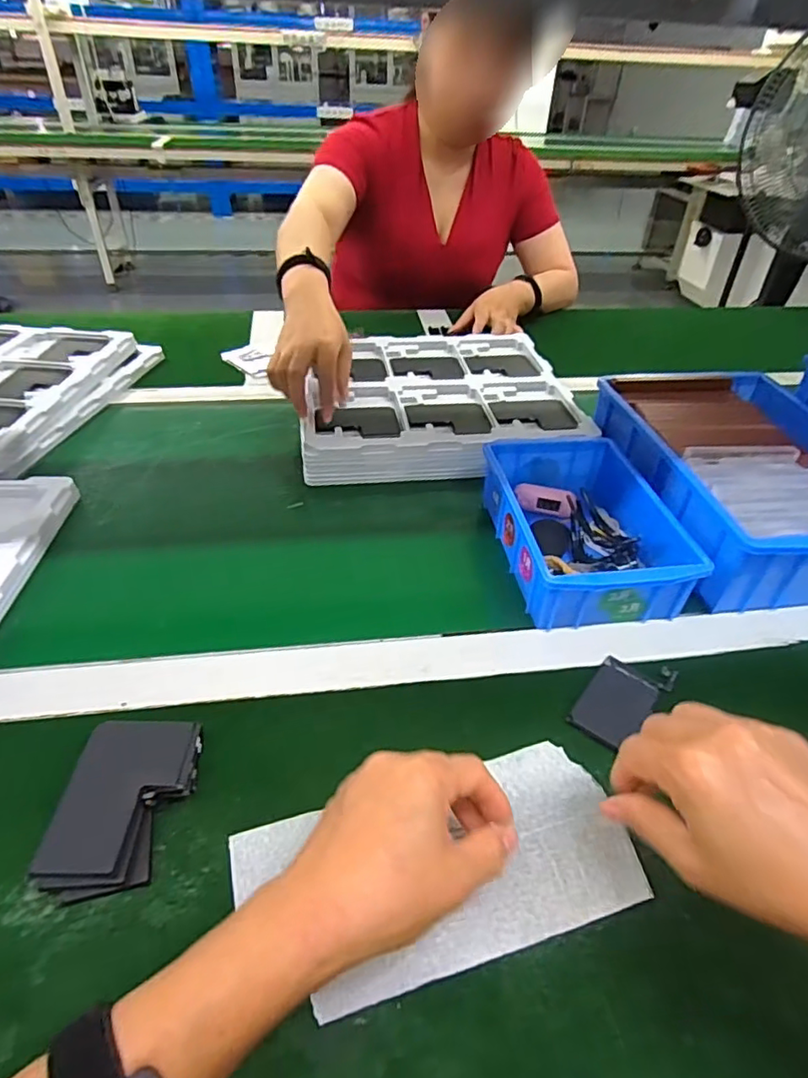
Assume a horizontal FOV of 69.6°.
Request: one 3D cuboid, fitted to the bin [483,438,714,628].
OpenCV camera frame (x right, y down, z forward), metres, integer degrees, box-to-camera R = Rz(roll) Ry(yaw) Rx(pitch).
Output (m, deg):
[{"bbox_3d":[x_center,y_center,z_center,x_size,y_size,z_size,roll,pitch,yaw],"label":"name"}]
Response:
[{"bbox_3d":[0.156,-0.015,0.523,0.133,0.060,0.200,-4,42,-9],"label":"bin"}]

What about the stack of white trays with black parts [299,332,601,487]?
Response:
[{"bbox_3d":[0.037,-0.171,0.712,0.326,0.041,0.302,-4,42,-9],"label":"stack of white trays with black parts"}]

